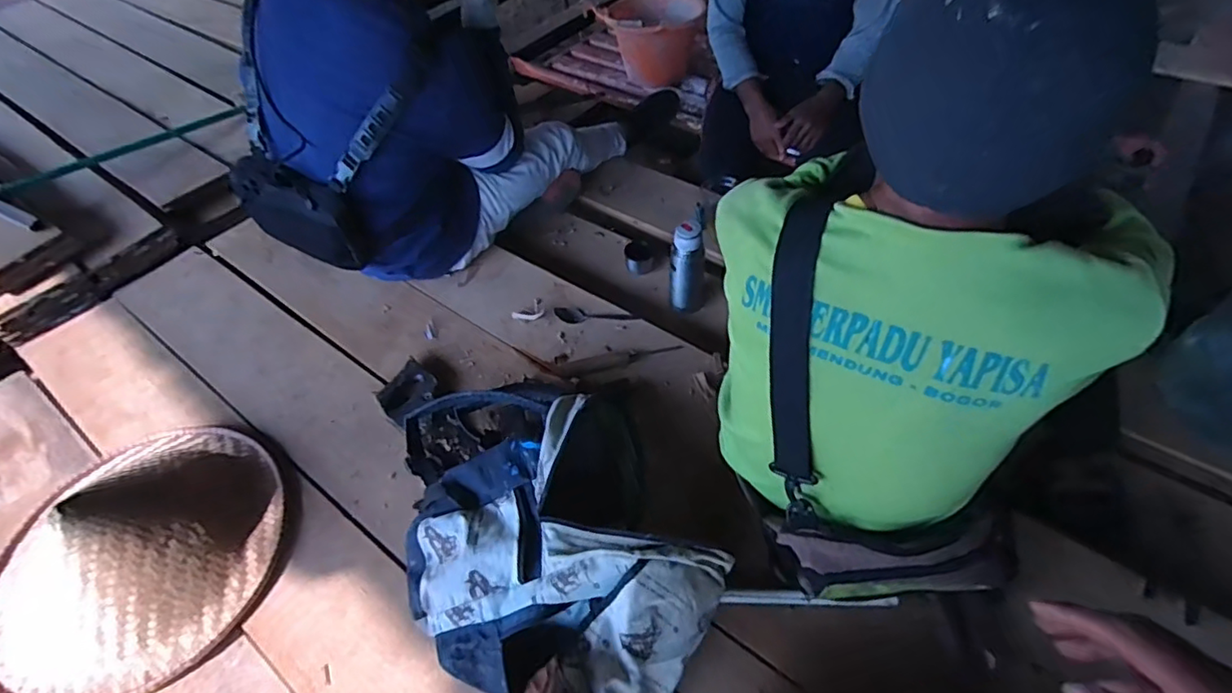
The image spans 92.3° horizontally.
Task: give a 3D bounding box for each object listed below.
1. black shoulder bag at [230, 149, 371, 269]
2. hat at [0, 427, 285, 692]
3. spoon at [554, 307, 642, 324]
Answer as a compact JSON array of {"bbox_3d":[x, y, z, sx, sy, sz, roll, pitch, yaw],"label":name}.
[{"bbox_3d":[-0.554,-0.228,1.042,0.207,0.163,0.074,16,56,22],"label":"black shoulder bag"},{"bbox_3d":[-0.712,0.261,0.846,0.382,0.145,0.412,-5,50,6],"label":"hat"},{"bbox_3d":[-0.036,-0.063,1.129,0.161,0.017,0.032,-3,51,9],"label":"spoon"}]

